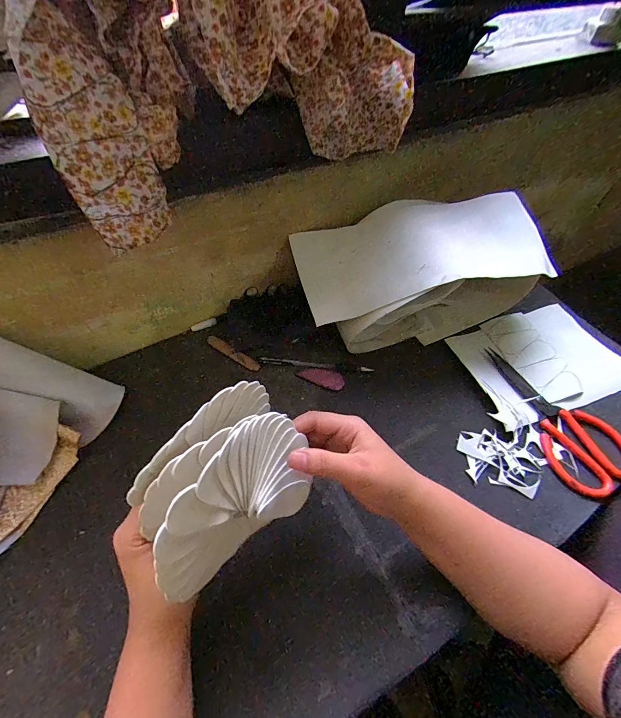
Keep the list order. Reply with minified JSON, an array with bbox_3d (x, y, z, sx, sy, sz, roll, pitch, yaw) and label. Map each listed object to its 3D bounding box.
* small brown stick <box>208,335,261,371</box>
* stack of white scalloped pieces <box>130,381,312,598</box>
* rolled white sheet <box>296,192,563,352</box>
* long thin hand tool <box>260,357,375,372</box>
[{"bbox_3d":[-0.108,-0.009,0.476,0.090,0.004,0.016,30,61,16],"label":"small brown stick"},{"bbox_3d":[-0.060,0.091,0.254,0.083,0.111,0.134,36,62,22],"label":"stack of white scalloped pieces"},{"bbox_3d":[0.150,-0.125,0.496,0.329,0.130,0.146,-13,59,-11],"label":"rolled white sheet"},{"bbox_3d":[0.009,0.008,0.469,0.155,0.006,0.009,5,55,3],"label":"long thin hand tool"}]

